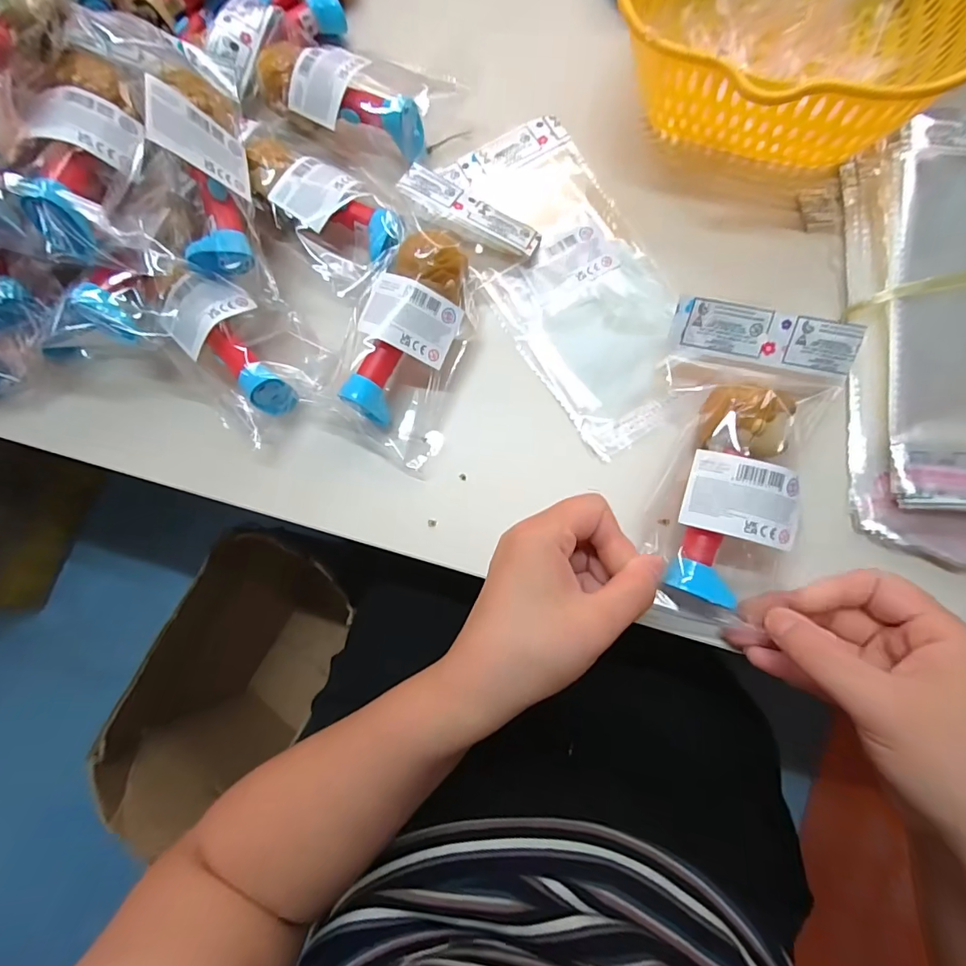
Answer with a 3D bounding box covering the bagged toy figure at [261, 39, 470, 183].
[{"bbox_3d":[-0.090,-0.275,0.342,0.140,0.044,0.078,31,85,13],"label":"bagged toy figure"}]

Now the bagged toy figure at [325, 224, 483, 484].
[{"bbox_3d":[-0.042,-0.086,0.294,0.074,0.038,0.136,28,85,13],"label":"bagged toy figure"}]

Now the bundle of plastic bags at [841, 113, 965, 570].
[{"bbox_3d":[0.278,-0.089,0.267,0.120,0.019,0.263,4,80,13],"label":"bundle of plastic bags"}]

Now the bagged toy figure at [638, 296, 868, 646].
[{"bbox_3d":[0.137,-0.010,0.262,0.093,0.042,0.178,15,85,9],"label":"bagged toy figure"}]

